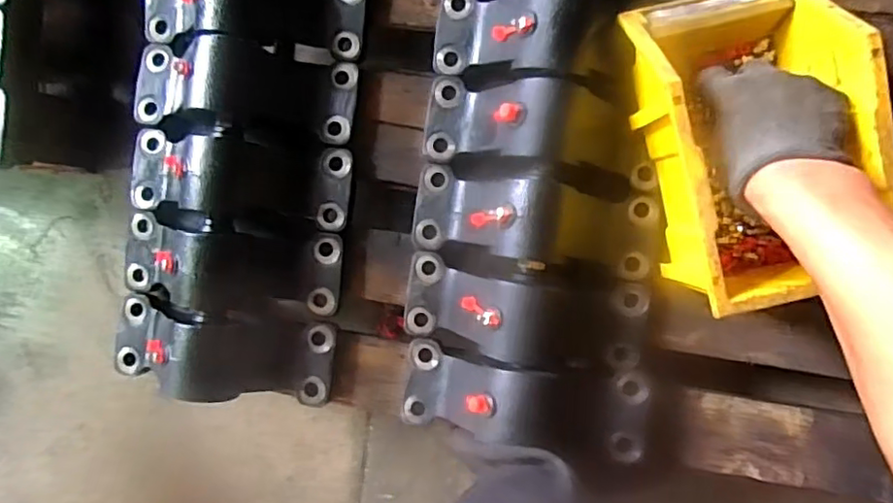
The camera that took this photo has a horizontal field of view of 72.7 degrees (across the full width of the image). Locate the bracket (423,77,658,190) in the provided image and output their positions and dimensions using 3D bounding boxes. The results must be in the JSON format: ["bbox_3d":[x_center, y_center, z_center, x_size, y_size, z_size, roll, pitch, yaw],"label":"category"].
[{"bbox_3d":[0.080,-0.107,0.527,0.210,0.059,0.093,9,94,8],"label":"bracket"}]

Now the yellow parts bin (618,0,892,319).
[{"bbox_3d":[0.246,-0.095,0.482,0.154,0.114,0.250,-14,90,8],"label":"yellow parts bin"}]

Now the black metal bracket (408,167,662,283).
[{"bbox_3d":[0.076,-0.024,0.532,0.221,0.061,0.084,8,94,8],"label":"black metal bracket"}]

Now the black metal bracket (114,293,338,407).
[{"bbox_3d":[-0.224,0.099,0.573,0.221,0.071,0.079,8,93,8],"label":"black metal bracket"}]

